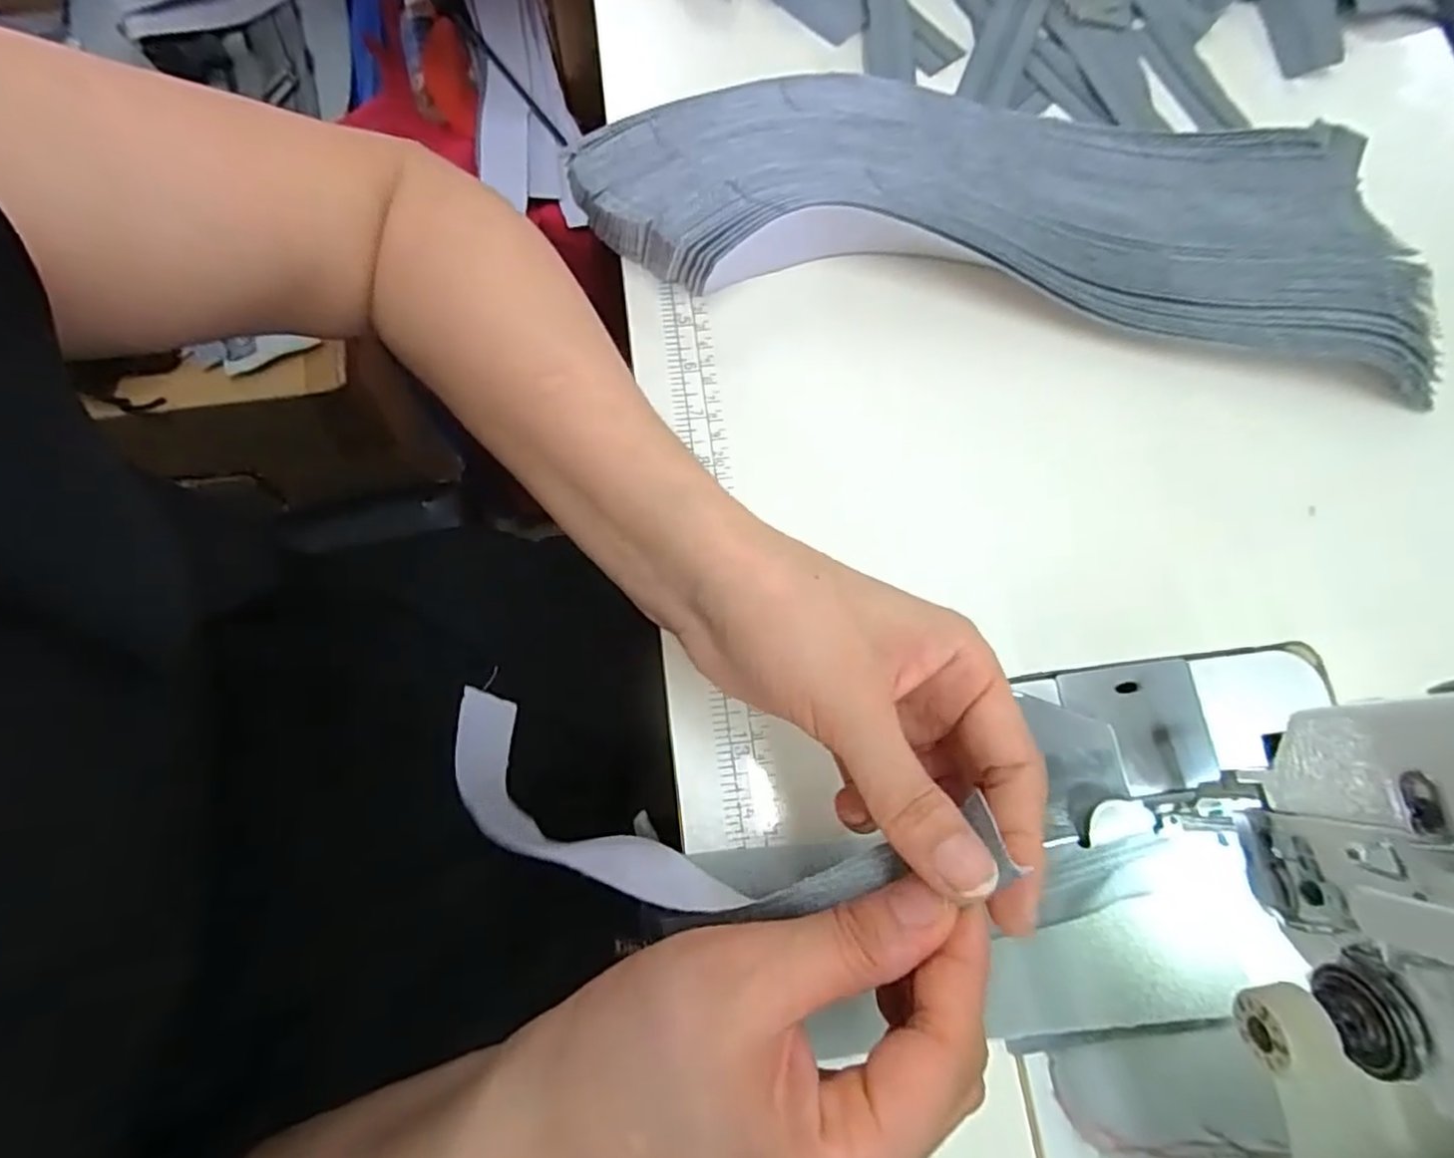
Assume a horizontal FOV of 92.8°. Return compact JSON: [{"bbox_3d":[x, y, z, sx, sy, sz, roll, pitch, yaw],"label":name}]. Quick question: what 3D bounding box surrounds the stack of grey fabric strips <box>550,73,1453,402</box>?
[{"bbox_3d":[0.138,-0.187,0.352,0.436,0.040,0.120,7,74,-2],"label":"stack of grey fabric strips"}]

